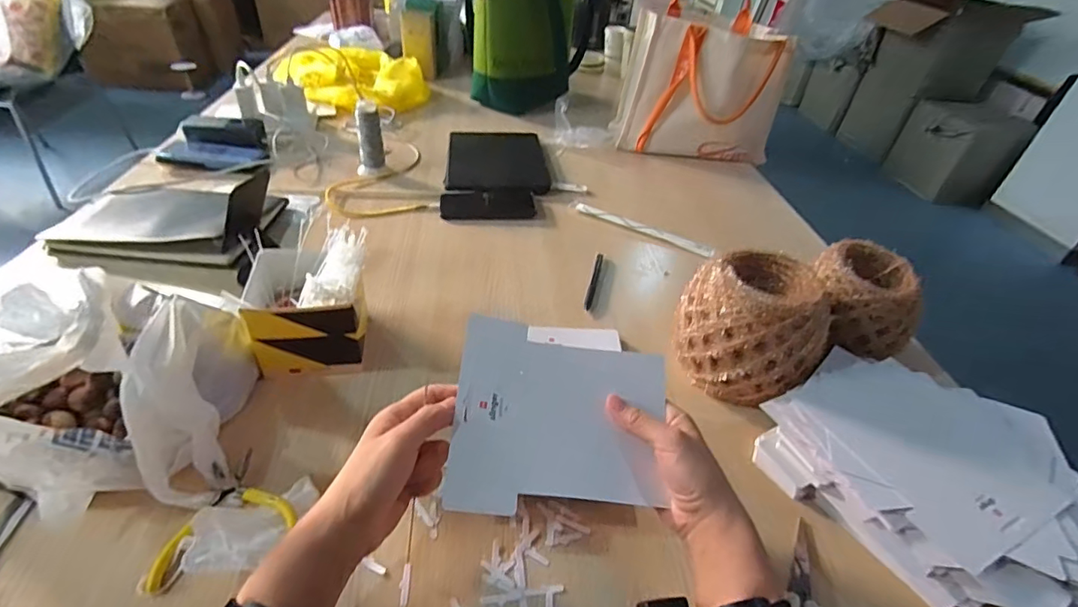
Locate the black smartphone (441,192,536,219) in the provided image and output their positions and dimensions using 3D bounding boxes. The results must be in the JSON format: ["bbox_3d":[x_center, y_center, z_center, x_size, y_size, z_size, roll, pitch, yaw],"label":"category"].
[{"bbox_3d":[-0.085,-0.168,0.872,0.158,0.010,0.070,-3,40,-12],"label":"black smartphone"}]

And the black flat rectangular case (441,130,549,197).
[{"bbox_3d":[-0.080,-0.276,0.996,0.188,0.025,0.240,1,40,-7],"label":"black flat rectangular case"}]

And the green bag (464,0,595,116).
[{"bbox_3d":[-0.026,-0.637,1.228,0.281,0.287,0.227,4,39,-3],"label":"green bag"}]

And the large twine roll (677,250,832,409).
[{"bbox_3d":[0.232,0.037,0.571,0.124,0.140,0.127,4,39,-3],"label":"large twine roll"}]

